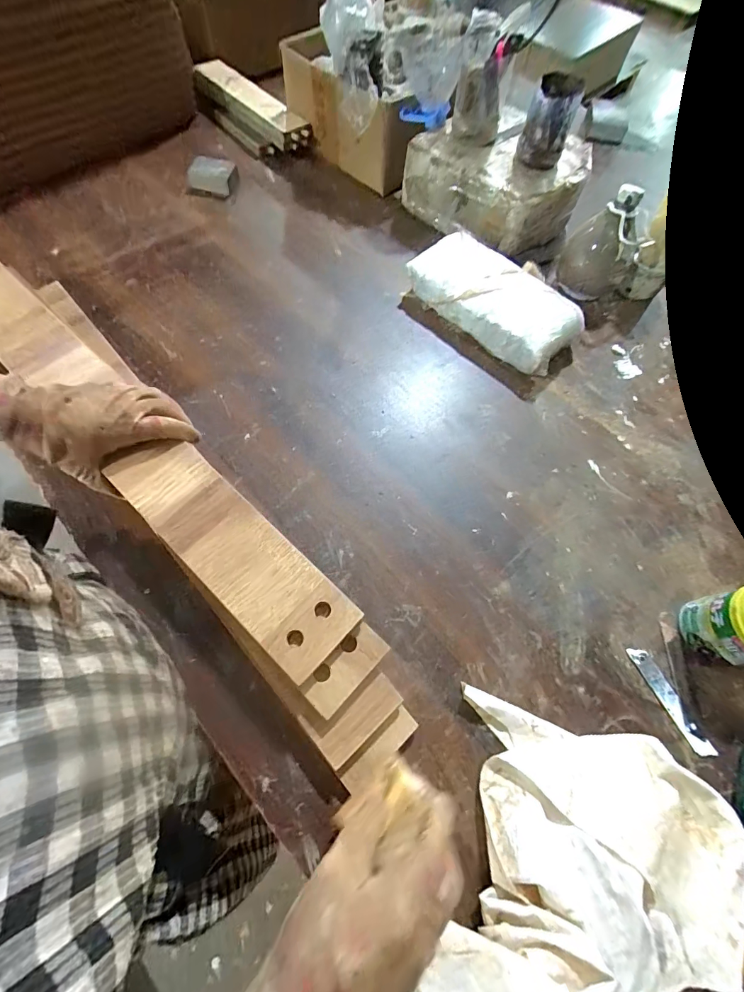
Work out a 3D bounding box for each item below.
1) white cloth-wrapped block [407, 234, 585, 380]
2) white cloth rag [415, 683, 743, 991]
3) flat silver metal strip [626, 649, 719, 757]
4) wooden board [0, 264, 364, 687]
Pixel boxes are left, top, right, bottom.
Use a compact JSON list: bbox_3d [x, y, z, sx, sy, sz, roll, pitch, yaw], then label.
[{"bbox_3d":[0.166,-0.267,0.549,0.107,0.066,0.231,-42,73,-17],"label":"white cloth-wrapped block"},{"bbox_3d":[0.146,0.315,0.288,0.222,0.065,0.280,18,67,7],"label":"white cloth rag"},{"bbox_3d":[0.285,0.195,0.382,0.019,0.004,0.102,-24,69,-11],"label":"flat silver metal strip"},{"bbox_3d":[-0.271,-0.077,0.414,0.641,0.014,0.076,40,71,15],"label":"wooden board"}]

